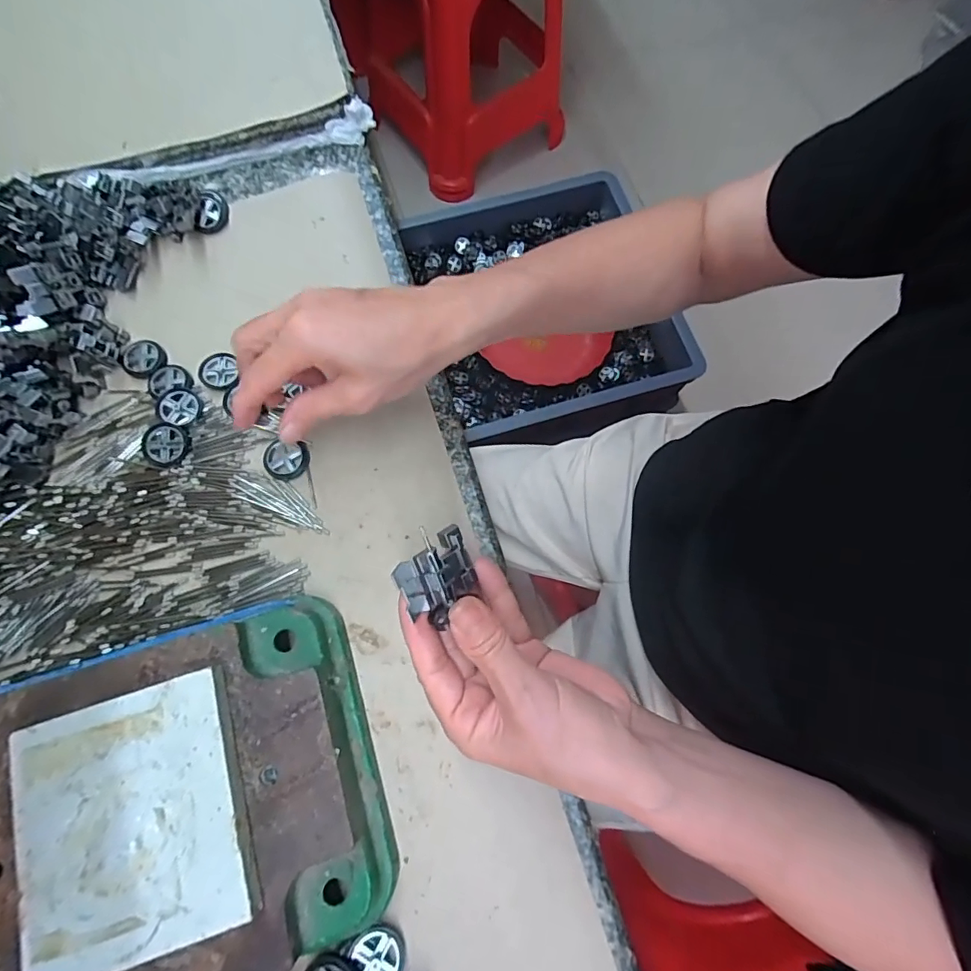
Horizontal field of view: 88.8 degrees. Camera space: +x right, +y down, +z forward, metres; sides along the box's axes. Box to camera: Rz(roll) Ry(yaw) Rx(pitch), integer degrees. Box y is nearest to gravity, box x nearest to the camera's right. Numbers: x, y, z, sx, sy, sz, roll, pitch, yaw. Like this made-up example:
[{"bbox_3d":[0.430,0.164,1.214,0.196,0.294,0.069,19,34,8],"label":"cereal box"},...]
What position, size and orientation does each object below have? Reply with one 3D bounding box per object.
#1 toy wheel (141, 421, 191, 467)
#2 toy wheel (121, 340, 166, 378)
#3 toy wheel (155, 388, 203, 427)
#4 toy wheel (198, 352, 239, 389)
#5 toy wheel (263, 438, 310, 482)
[{"bbox_3d":[-0.205,-0.026,0.318,0.027,0.004,0.027,1,85,-11],"label":"toy wheel"},{"bbox_3d":[-0.234,-0.087,0.339,0.028,0.004,0.027,0,73,-1],"label":"toy wheel"},{"bbox_3d":[-0.203,-0.052,0.327,0.029,0.007,0.025,34,76,9],"label":"toy wheel"},{"bbox_3d":[-0.182,-0.078,0.336,0.024,0.004,0.026,0,73,-1],"label":"toy wheel"},{"bbox_3d":[-0.129,-0.017,0.319,0.027,0.004,0.026,0,73,-1],"label":"toy wheel"}]

